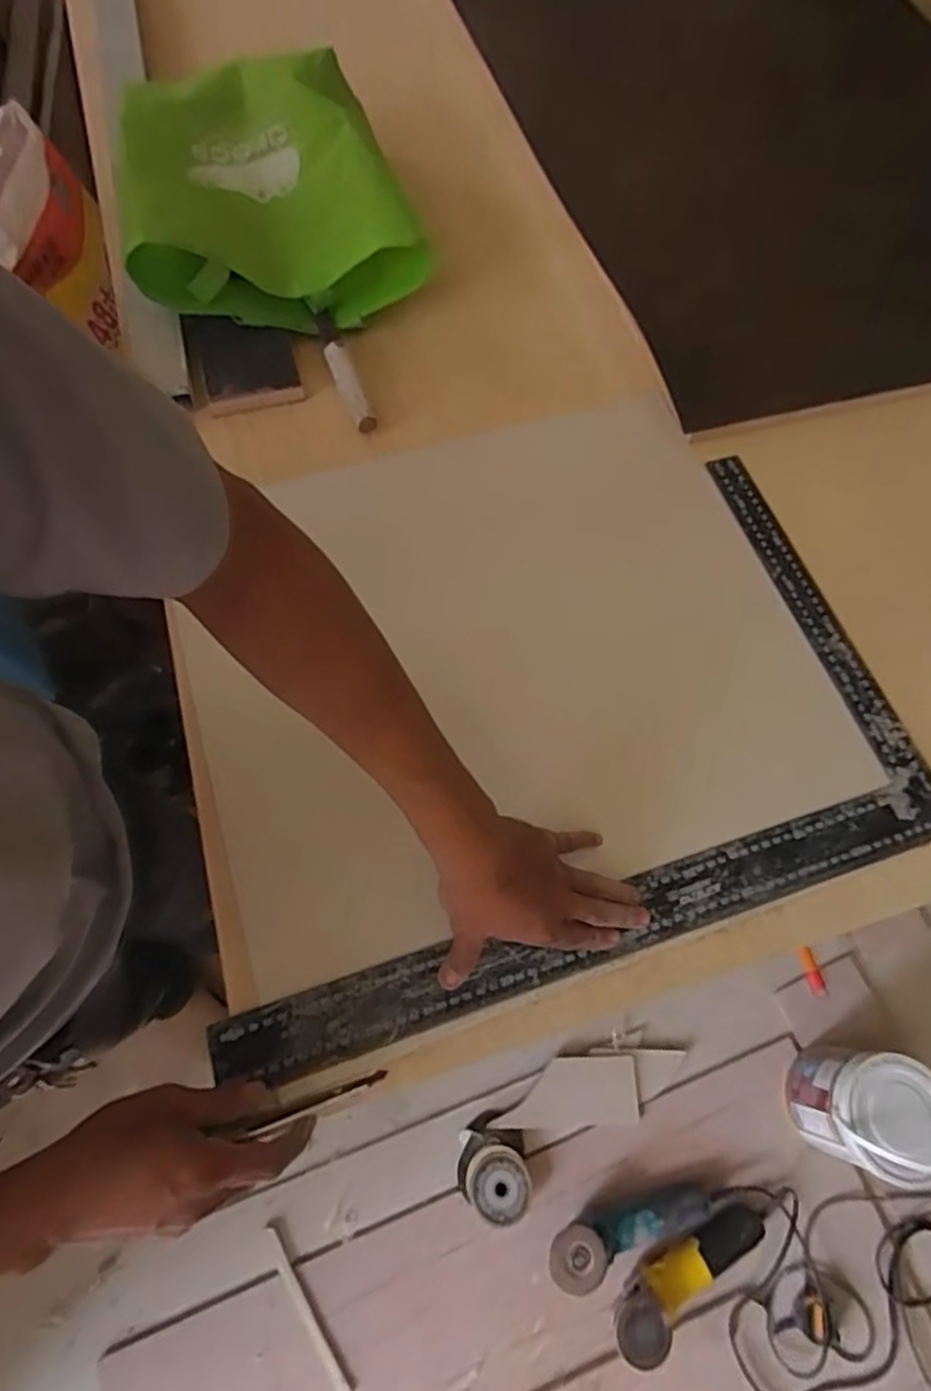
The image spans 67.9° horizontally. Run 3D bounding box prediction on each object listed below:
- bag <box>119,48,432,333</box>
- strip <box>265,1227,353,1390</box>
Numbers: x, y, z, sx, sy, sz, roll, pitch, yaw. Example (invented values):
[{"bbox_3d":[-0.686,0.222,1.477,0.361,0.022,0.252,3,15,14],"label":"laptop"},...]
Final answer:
[{"bbox_3d":[-0.212,-0.543,0.751,0.283,0.090,0.335,-10,68,-7],"label":"bag"},{"bbox_3d":[-0.246,0.947,1.064,0.020,0.009,0.248,-31,71,-16],"label":"strip"}]

